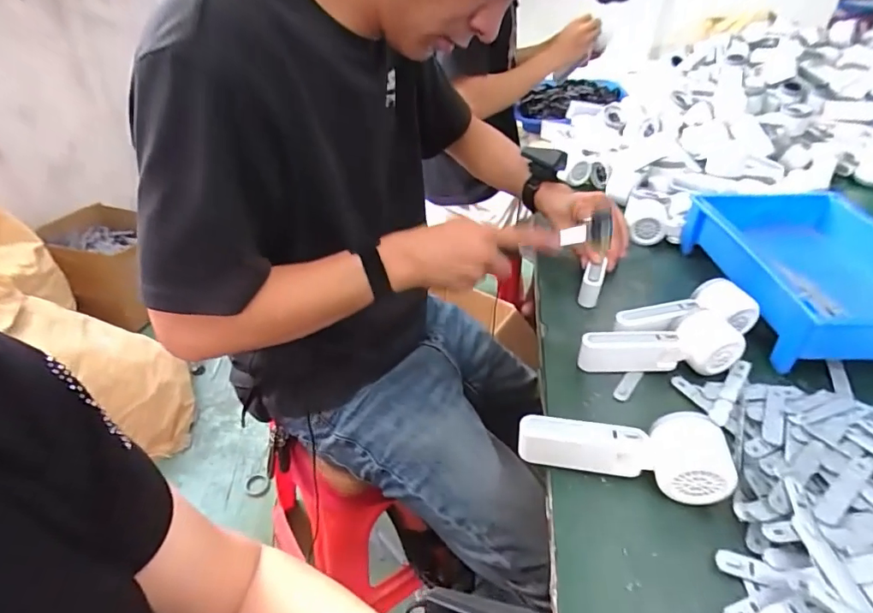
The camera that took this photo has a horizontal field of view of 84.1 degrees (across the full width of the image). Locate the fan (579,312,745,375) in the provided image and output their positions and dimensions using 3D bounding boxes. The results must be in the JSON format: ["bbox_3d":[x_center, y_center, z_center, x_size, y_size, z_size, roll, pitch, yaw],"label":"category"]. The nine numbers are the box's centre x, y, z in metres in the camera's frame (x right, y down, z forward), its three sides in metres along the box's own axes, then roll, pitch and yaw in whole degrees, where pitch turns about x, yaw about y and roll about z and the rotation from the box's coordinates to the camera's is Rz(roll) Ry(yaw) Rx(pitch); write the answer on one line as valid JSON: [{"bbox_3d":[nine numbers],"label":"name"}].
[{"bbox_3d":[0.238,0.041,0.523,0.168,0.049,0.052,3,37,0],"label":"fan"}]

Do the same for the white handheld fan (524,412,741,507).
[{"bbox_3d":[0.158,0.117,0.413,0.167,0.052,0.049,12,38,12],"label":"white handheld fan"}]

